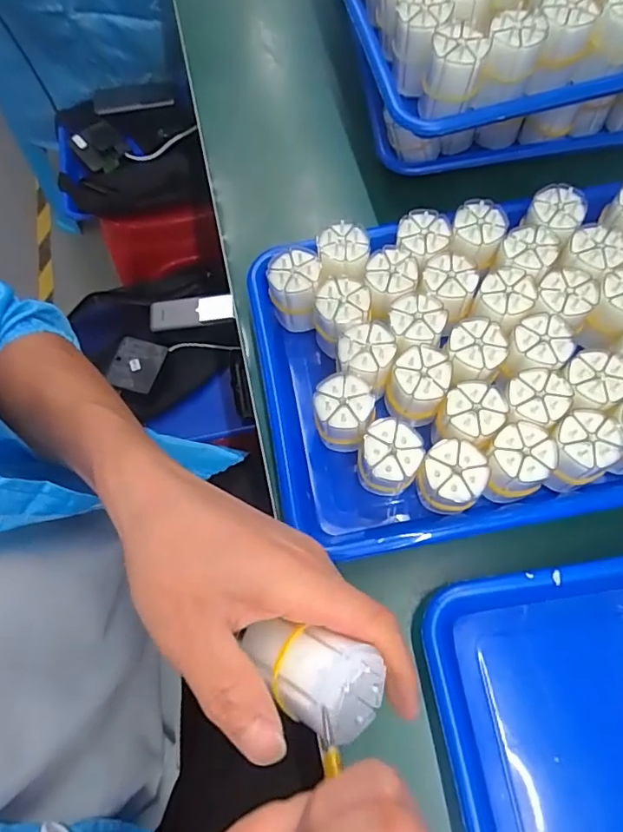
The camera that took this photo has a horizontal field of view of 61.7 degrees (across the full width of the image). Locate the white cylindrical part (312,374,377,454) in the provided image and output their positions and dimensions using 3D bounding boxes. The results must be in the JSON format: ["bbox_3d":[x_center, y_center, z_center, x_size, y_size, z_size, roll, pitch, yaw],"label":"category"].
[{"bbox_3d":[0.022,0.001,0.360,0.038,0.066,0.039,-1,70,2],"label":"white cylindrical part"}]

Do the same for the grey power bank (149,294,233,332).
[{"bbox_3d":[-0.177,-0.153,0.766,0.122,0.010,0.044,-7,66,0],"label":"grey power bank"}]

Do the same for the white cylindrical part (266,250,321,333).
[{"bbox_3d":[-0.012,-0.090,0.394,0.036,0.065,0.037,-1,66,3],"label":"white cylindrical part"}]

